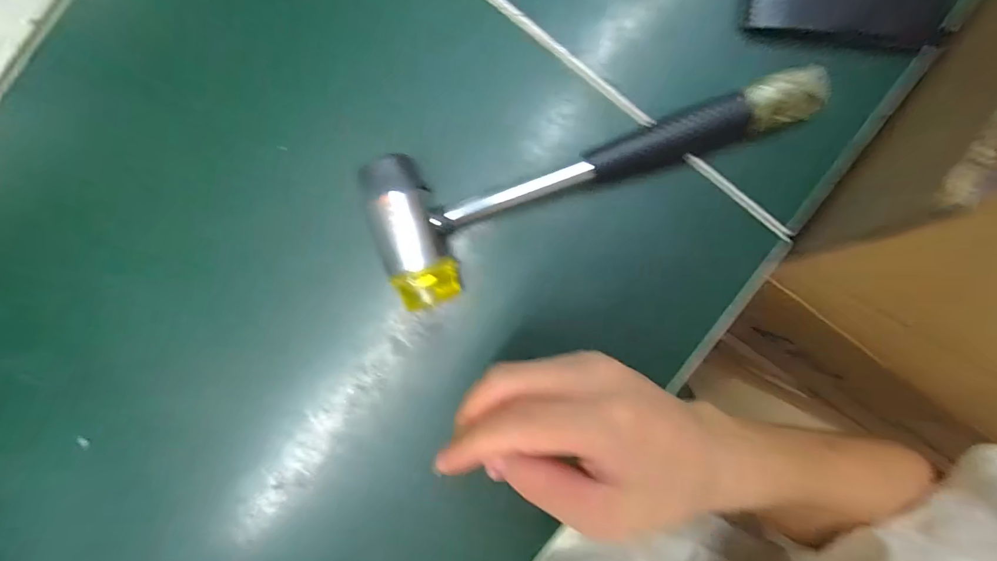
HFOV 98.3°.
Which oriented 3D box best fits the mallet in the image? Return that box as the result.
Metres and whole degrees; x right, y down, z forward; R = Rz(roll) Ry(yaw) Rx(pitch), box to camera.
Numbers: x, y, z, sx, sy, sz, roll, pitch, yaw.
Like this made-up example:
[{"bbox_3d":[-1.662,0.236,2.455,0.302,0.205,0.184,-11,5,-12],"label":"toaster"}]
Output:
[{"bbox_3d":[0.057,-0.054,0.235,0.245,0.035,0.076,-15,95,0],"label":"mallet"}]

